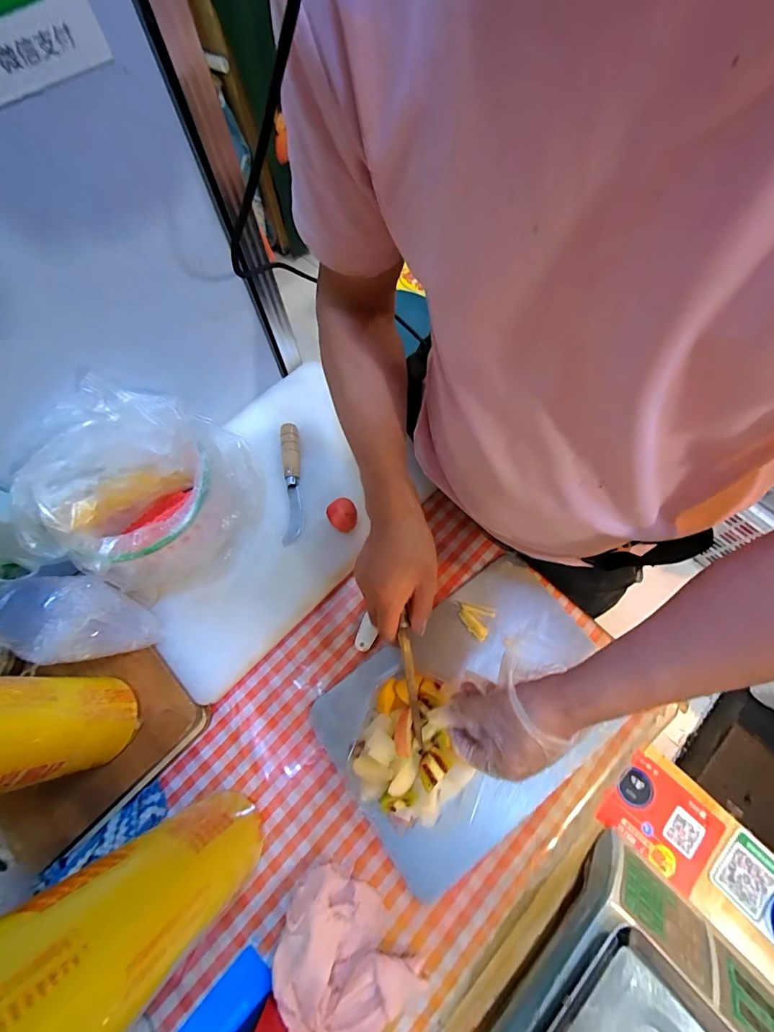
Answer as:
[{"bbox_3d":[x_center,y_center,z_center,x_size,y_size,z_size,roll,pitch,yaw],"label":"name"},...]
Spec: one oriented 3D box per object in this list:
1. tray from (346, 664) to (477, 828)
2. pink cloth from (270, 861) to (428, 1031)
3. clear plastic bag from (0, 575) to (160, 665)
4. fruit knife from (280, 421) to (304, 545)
[{"bbox_3d":[0.029,0.260,0.466,0.123,0.058,0.145,25,71,11],"label":"tray"},{"bbox_3d":[-0.051,0.446,0.413,0.119,0.036,0.141,-43,73,-13],"label":"pink cloth"},{"bbox_3d":[-0.362,0.121,0.482,0.150,0.084,0.093,6,69,5],"label":"clear plastic bag"},{"bbox_3d":[-0.135,-0.049,0.582,0.025,0.019,0.181,-6,68,0],"label":"fruit knife"}]

